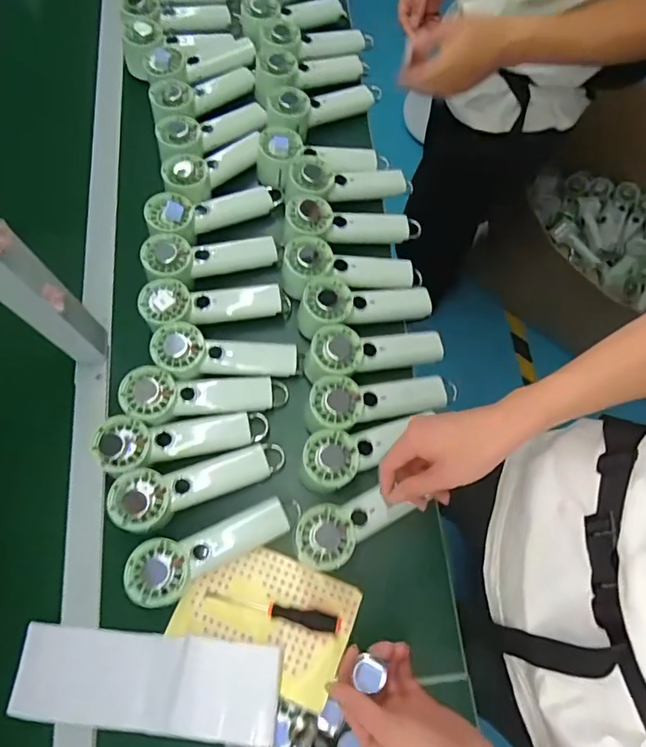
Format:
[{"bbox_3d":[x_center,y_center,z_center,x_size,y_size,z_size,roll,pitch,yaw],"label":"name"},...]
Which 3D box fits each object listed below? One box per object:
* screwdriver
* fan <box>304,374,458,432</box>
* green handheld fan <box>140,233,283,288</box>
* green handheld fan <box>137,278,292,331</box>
[{"bbox_3d":[-0.055,0.257,0.538,0.151,0.023,0.018,13,71,4],"label":"screwdriver"},{"bbox_3d":[0.071,0.034,0.607,0.188,0.045,0.058,-6,70,-20],"label":"fan"},{"bbox_3d":[-0.148,-0.156,0.663,0.182,0.039,0.065,-9,70,-23],"label":"green handheld fan"},{"bbox_3d":[-0.135,-0.092,0.636,0.188,0.033,0.060,-3,70,-16],"label":"green handheld fan"}]

